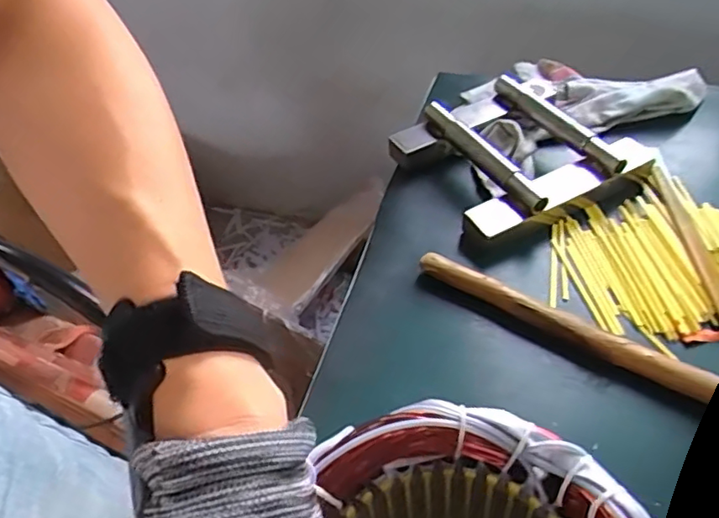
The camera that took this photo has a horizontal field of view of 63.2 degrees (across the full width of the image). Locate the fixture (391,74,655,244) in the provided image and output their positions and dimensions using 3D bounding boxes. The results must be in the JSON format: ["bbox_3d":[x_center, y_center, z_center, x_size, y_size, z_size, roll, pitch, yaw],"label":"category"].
[{"bbox_3d":[0.162,-0.116,0.600,0.218,0.047,0.190,-25,49,-18],"label":"fixture"}]

